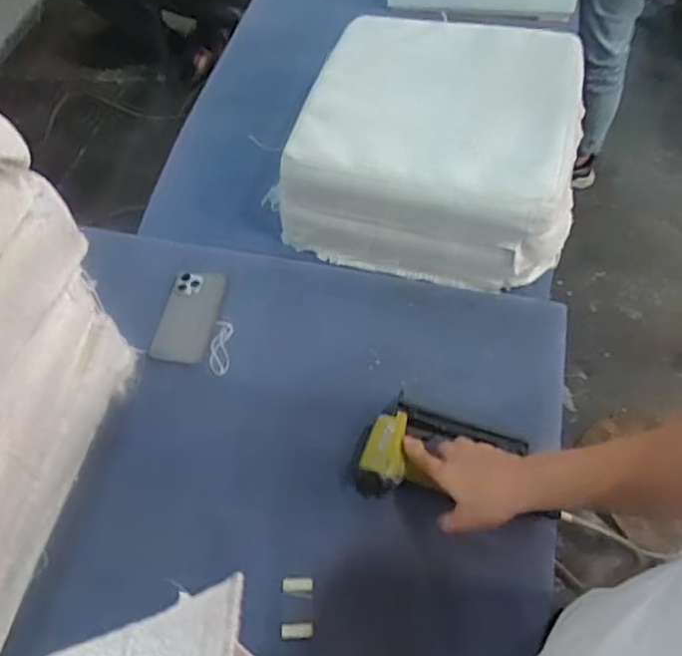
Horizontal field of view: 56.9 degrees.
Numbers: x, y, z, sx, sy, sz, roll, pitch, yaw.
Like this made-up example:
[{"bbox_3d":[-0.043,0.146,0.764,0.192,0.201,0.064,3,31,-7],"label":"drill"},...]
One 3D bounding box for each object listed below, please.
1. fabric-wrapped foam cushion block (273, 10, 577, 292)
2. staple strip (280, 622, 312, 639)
[{"bbox_3d":[0.173,-0.329,1.093,0.449,0.172,0.489,12,58,10],"label":"fabric-wrapped foam cushion block"},{"bbox_3d":[-0.050,0.346,0.720,0.036,0.008,0.016,-5,57,-1],"label":"staple strip"}]

